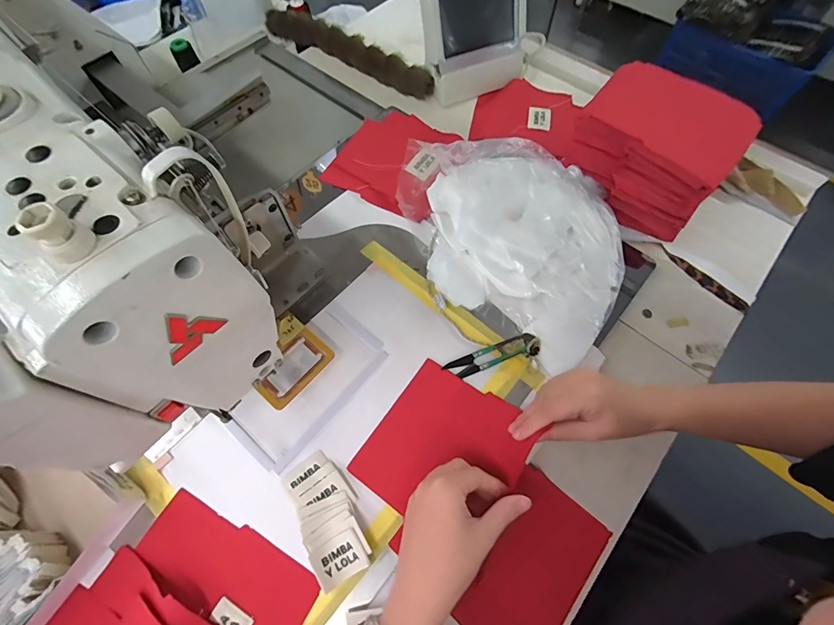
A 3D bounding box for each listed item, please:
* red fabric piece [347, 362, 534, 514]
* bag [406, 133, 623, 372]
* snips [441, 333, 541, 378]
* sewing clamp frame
[{"bbox_3d":[0.029,0.136,0.390,0.136,0.008,0.143,33,68,14],"label":"red fabric piece"},{"bbox_3d":[0.121,-0.106,0.476,0.301,0.081,0.237,38,70,17],"label":"bag"},{"bbox_3d":[0.084,0.045,0.425,0.105,0.017,0.027,-15,64,-7],"label":"snips"},{"bbox_3d":[-0.130,0.058,0.409,0.050,0.009,0.081,37,69,13],"label":"sewing clamp frame"}]

